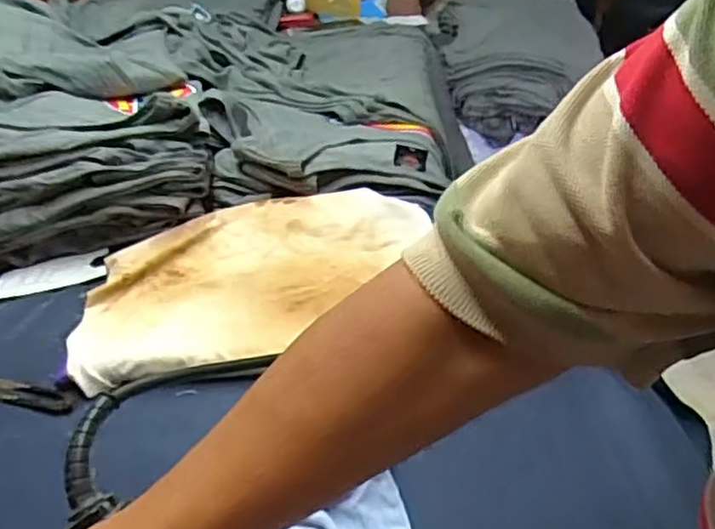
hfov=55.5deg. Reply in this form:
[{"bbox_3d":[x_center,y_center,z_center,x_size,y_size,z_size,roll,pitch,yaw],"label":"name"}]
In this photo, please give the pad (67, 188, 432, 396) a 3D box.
[{"bbox_3d":[-0.090,0.020,0.685,0.358,0.051,0.236,-6,32,-2],"label":"pad"}]

